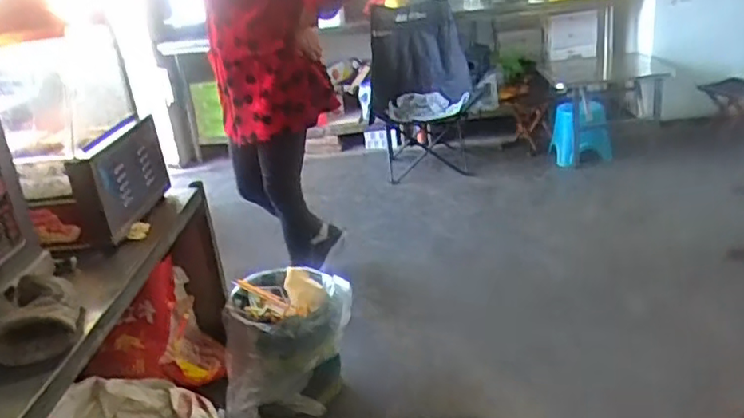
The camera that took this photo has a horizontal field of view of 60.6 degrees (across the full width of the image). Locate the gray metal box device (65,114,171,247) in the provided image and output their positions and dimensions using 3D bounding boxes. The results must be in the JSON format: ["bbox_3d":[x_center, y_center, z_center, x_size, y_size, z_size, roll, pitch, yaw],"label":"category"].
[{"bbox_3d":[-0.547,-0.073,1.408,0.070,0.181,0.329,-2,24,11],"label":"gray metal box device"}]

